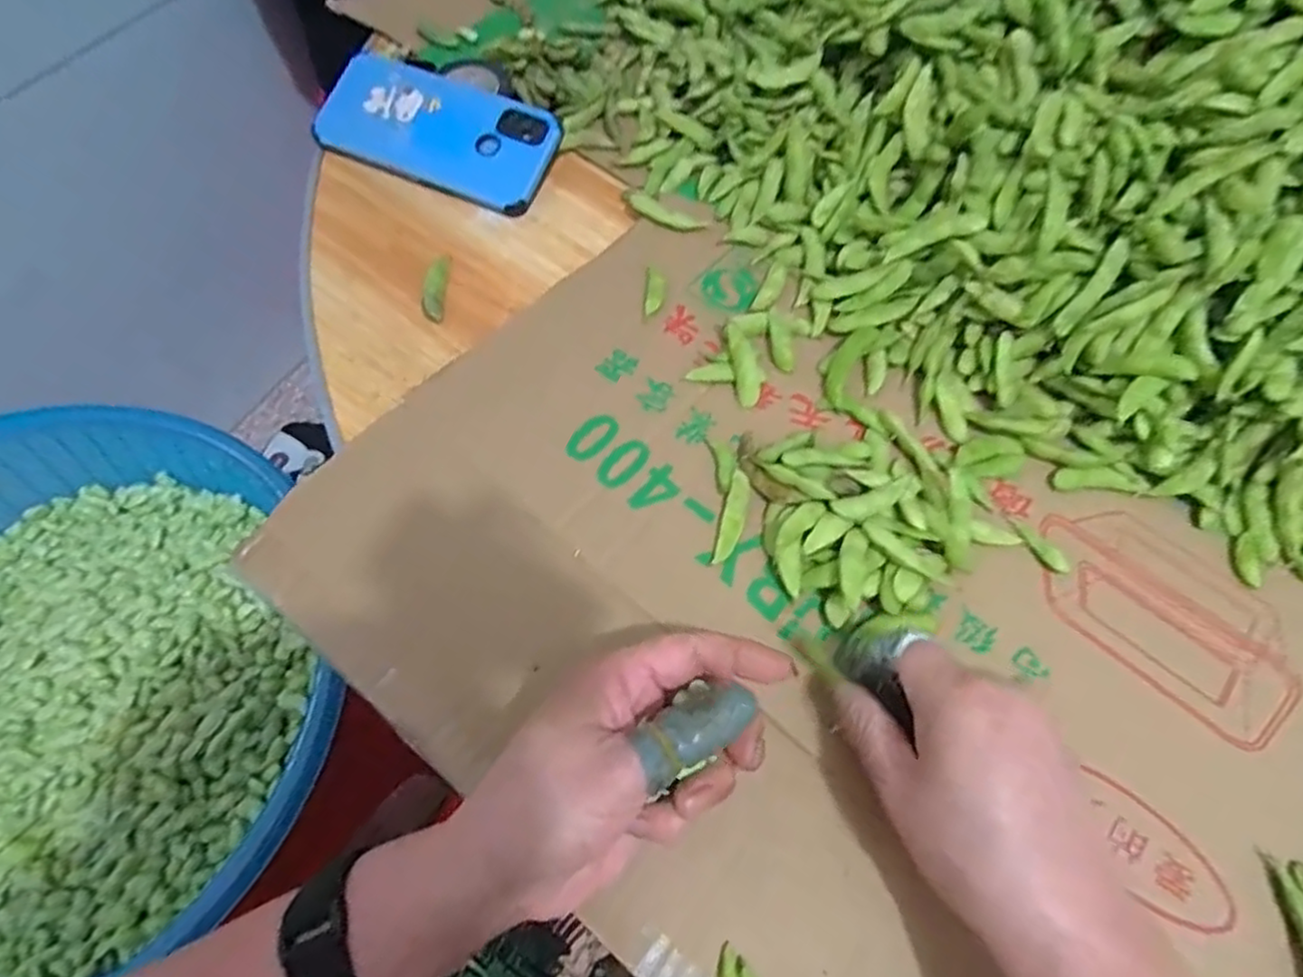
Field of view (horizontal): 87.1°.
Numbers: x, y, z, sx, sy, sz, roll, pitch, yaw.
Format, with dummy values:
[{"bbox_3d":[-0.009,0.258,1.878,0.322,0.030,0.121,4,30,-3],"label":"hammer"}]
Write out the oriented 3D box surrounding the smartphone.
[{"bbox_3d":[-0.149,-0.250,0.478,0.161,0.013,0.086,19,77,3],"label":"smartphone"}]

